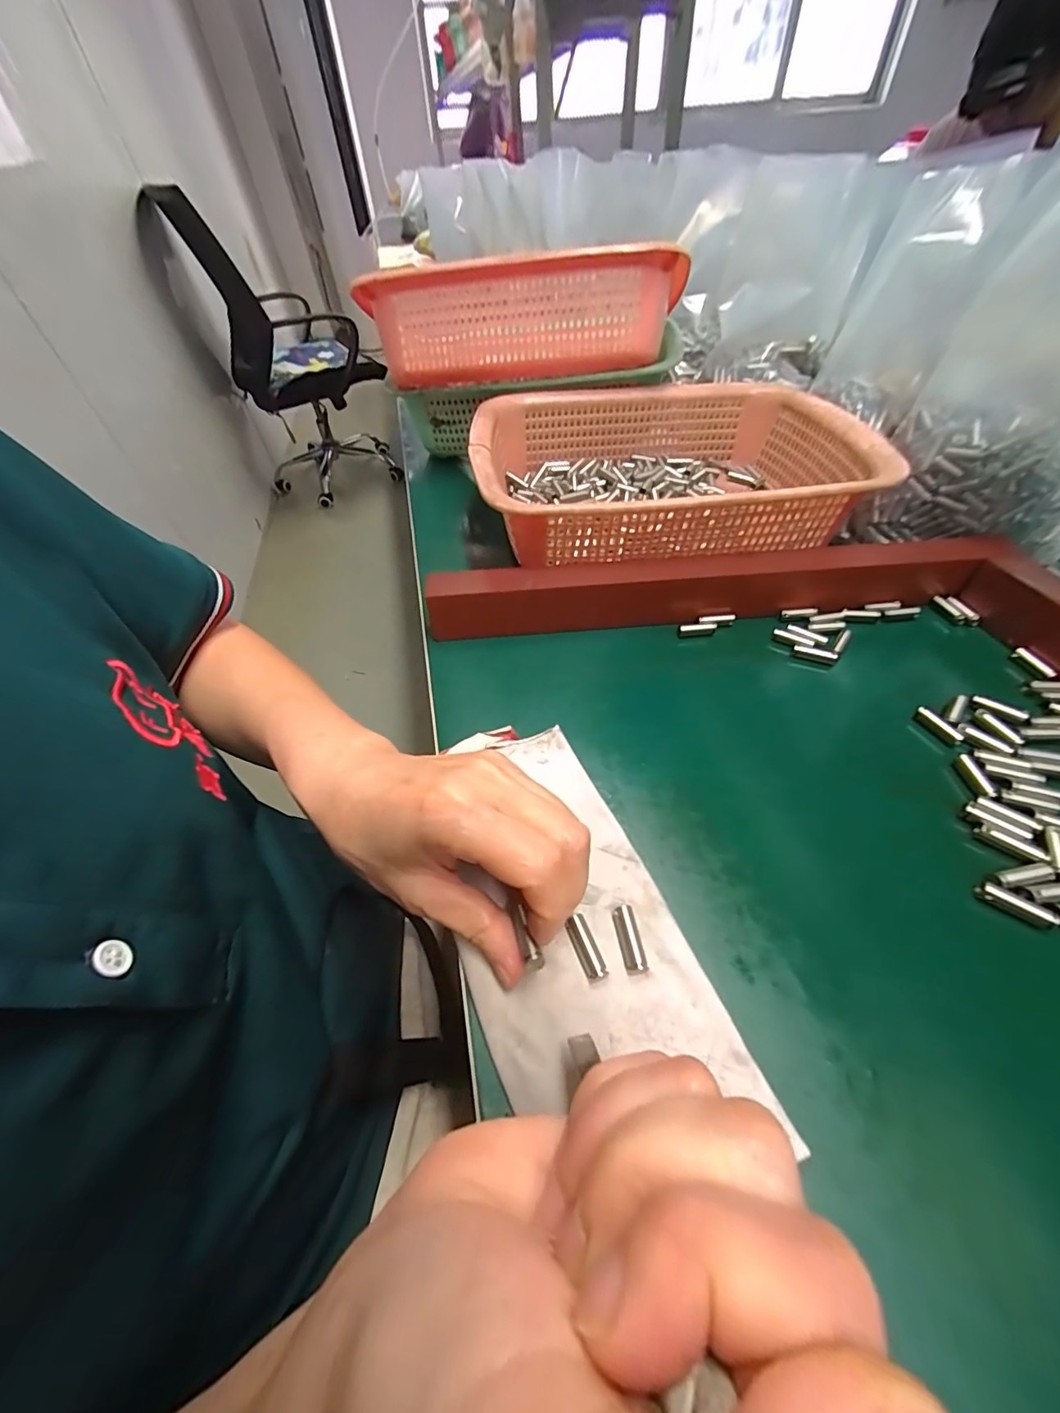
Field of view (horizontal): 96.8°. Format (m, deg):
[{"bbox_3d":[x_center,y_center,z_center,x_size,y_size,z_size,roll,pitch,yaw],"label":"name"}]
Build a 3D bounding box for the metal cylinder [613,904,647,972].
[{"bbox_3d":[0.040,0.095,0.191,0.008,0.010,0.024,-7,50,-1],"label":"metal cylinder"}]

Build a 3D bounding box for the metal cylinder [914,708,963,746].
[{"bbox_3d":[0.225,0.011,0.259,0.006,0.007,0.024,-22,52,-14],"label":"metal cylinder"}]

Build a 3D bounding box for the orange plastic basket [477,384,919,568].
[{"bbox_3d":[0.105,-0.191,0.384,0.291,0.070,0.224,-7,50,-2],"label":"orange plastic basket"}]

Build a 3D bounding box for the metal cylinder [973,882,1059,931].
[{"bbox_3d":[0.203,0.083,0.196,0.026,0.006,0.007,27,57,24],"label":"metal cylinder"}]

